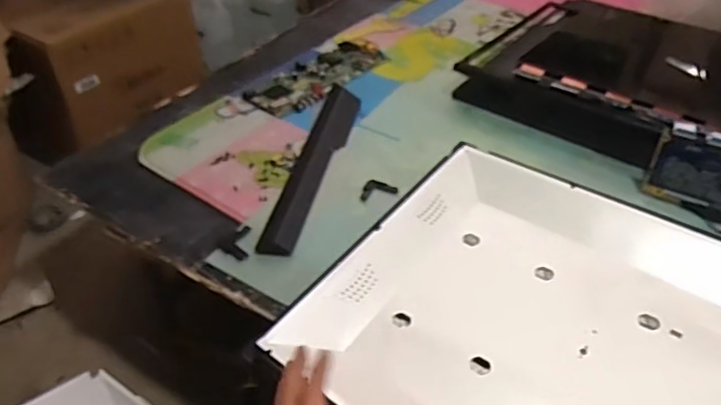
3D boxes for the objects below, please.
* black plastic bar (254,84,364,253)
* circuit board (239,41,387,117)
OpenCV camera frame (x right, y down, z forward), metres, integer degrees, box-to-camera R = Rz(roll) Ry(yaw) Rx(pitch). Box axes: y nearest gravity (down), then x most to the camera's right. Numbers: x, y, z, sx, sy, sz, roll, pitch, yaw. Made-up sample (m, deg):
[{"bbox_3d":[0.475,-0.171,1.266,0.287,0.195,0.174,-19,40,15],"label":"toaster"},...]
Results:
[{"bbox_3d":[-0.065,-0.067,0.837,0.061,0.018,0.399,10,41,8],"label":"black plastic bar"},{"bbox_3d":[-0.073,-0.235,1.023,0.109,0.014,0.296,29,46,27],"label":"circuit board"}]

